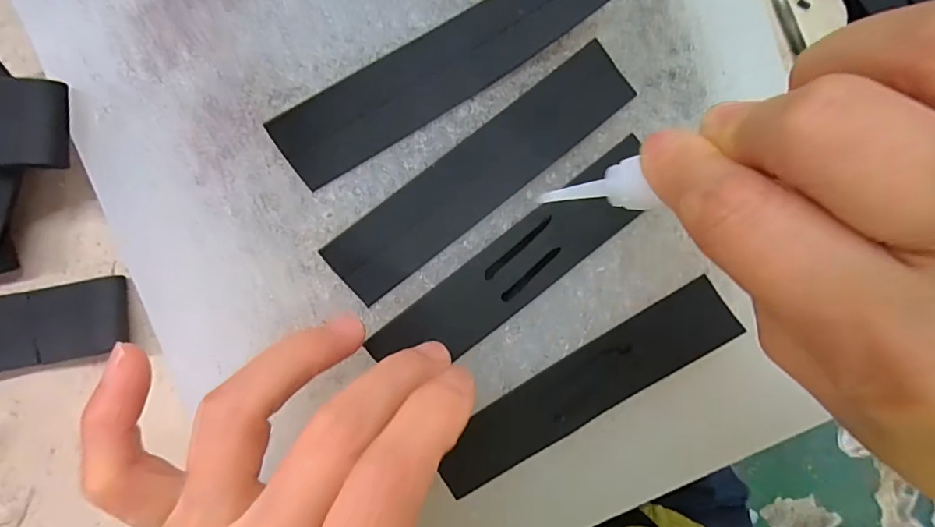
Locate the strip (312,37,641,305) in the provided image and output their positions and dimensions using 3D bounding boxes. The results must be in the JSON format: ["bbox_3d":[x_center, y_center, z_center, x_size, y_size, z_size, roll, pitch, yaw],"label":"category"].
[{"bbox_3d":[0.006,-0.034,0.170,0.126,0.004,0.026,-39,97,-5],"label":"strip"}]

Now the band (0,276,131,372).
[{"bbox_3d":[-0.151,0.023,0.165,0.061,0.006,0.025,-10,95,-8],"label":"band"}]

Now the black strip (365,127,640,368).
[{"bbox_3d":[0.020,0.000,0.173,0.119,0.004,0.027,-36,99,-5],"label":"black strip"}]

